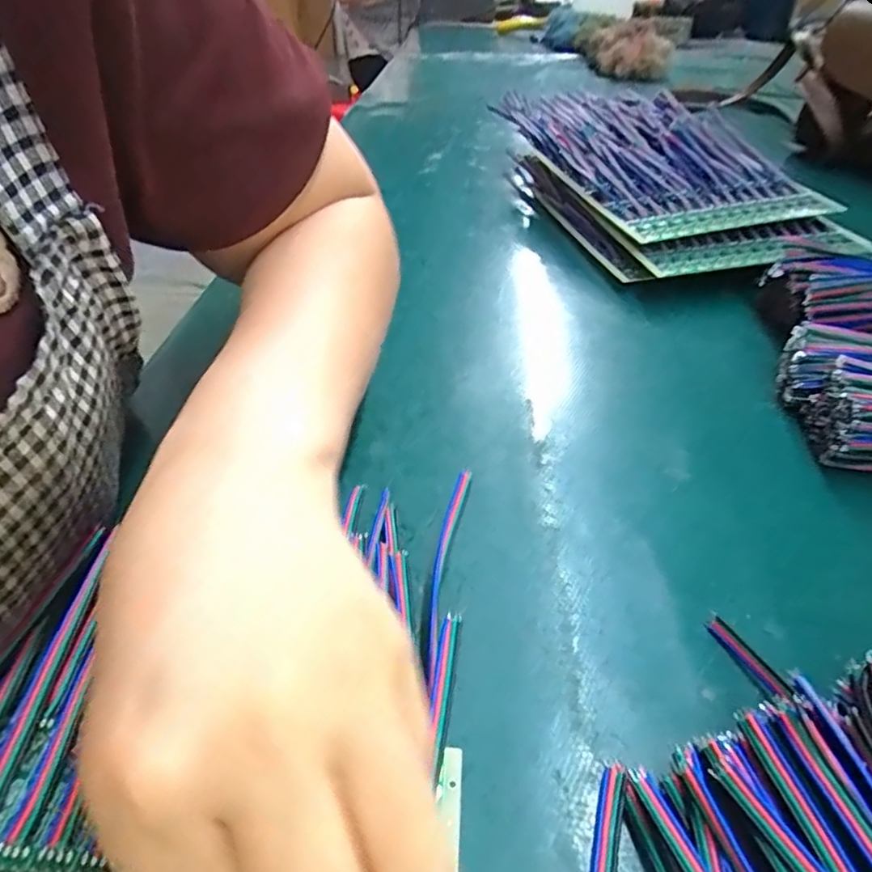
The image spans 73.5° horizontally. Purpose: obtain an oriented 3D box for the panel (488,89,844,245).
[{"bbox_3d":[0.174,-0.250,0.499,0.157,0.024,0.290,-13,49,-9],"label":"panel"}]

